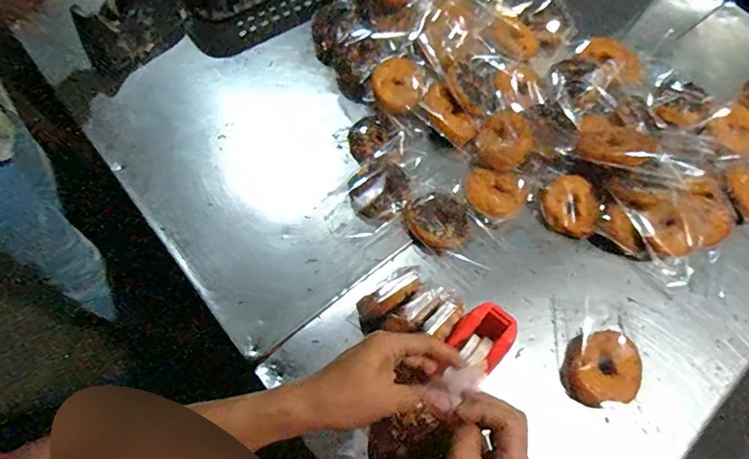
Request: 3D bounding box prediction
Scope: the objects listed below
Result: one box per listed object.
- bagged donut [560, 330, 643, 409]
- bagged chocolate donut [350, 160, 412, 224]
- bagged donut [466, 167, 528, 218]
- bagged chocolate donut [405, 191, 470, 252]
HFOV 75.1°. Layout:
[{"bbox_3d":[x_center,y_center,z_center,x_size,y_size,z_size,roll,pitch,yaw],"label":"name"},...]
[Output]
[{"bbox_3d":[0.320,0.191,0.676,0.110,0.035,0.095,-4,64,-6],"label":"bagged donut"},{"bbox_3d":[0.009,-0.062,0.779,0.093,0.028,0.093,2,63,-3],"label":"bagged chocolate donut"},{"bbox_3d":[0.196,-0.058,0.788,0.093,0.024,0.073,19,64,6],"label":"bagged donut"},{"bbox_3d":[0.103,-0.013,0.768,0.096,0.029,0.093,2,63,-3],"label":"bagged chocolate donut"}]

